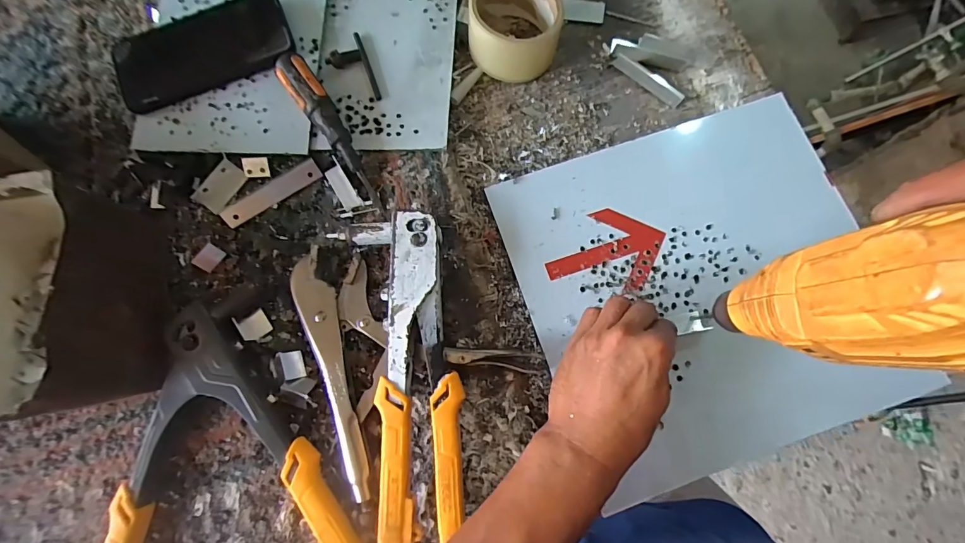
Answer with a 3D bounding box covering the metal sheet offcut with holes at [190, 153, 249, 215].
[{"bbox_3d":[-0.240,-0.079,0.396,0.027,0.005,0.046,32,77,7],"label":"metal sheet offcut with holes"}]

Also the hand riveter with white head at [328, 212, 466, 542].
[{"bbox_3d":[-0.058,0.071,0.336,0.076,0.036,0.235,-9,75,-4],"label":"hand riveter with white head"}]

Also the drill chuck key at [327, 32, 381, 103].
[{"bbox_3d":[-0.127,-0.195,0.414,0.037,0.013,0.077,-20,76,-6],"label":"drill chuck key"}]

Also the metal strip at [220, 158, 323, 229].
[{"bbox_3d":[-0.192,-0.072,0.396,0.093,0.004,0.024,-34,71,-7],"label":"metal strip"}]

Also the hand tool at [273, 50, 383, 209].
[{"bbox_3d":[-0.135,-0.124,0.394,0.029,0.022,0.158,-33,90,-7],"label":"hand tool"}]

